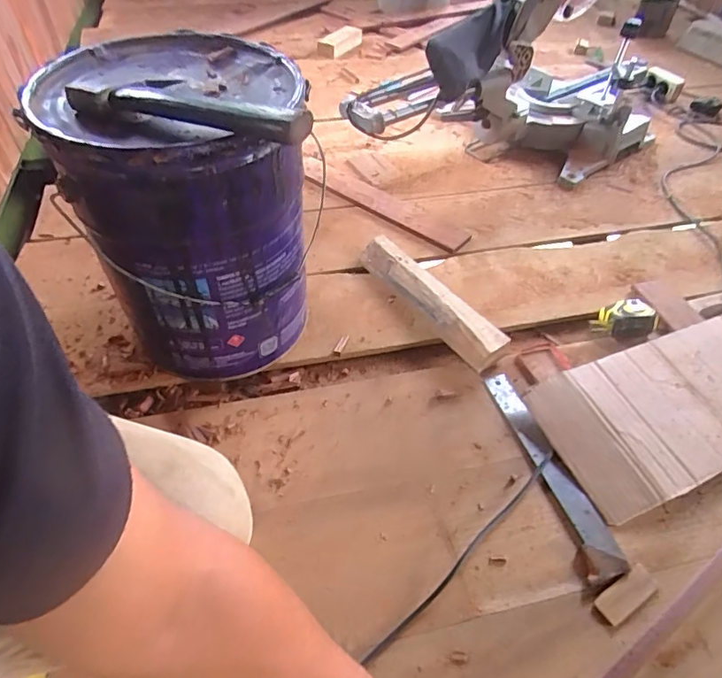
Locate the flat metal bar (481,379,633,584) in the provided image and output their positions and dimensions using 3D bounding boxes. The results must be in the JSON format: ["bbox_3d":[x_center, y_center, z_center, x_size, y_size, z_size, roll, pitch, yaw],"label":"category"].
[{"bbox_3d":[0.243,0.165,0.678,0.056,0.011,0.300,-15,52,-14],"label":"flat metal bar"}]

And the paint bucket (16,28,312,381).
[{"bbox_3d":[-0.209,-0.164,0.688,0.265,0.391,0.285,-3,50,-5],"label":"paint bucket"}]

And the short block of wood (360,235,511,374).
[{"bbox_3d":[0.110,-0.070,0.852,0.068,0.039,0.312,-30,57,-24],"label":"short block of wood"}]

